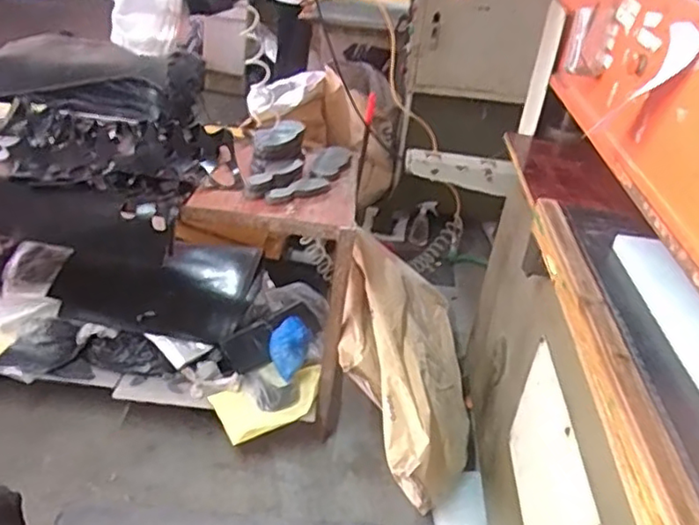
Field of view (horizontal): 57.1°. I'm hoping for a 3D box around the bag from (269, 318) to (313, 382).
[{"bbox_3d":[-0.175,0.244,1.853,0.116,0.102,0.173,9,31,4],"label":"bag"}]

